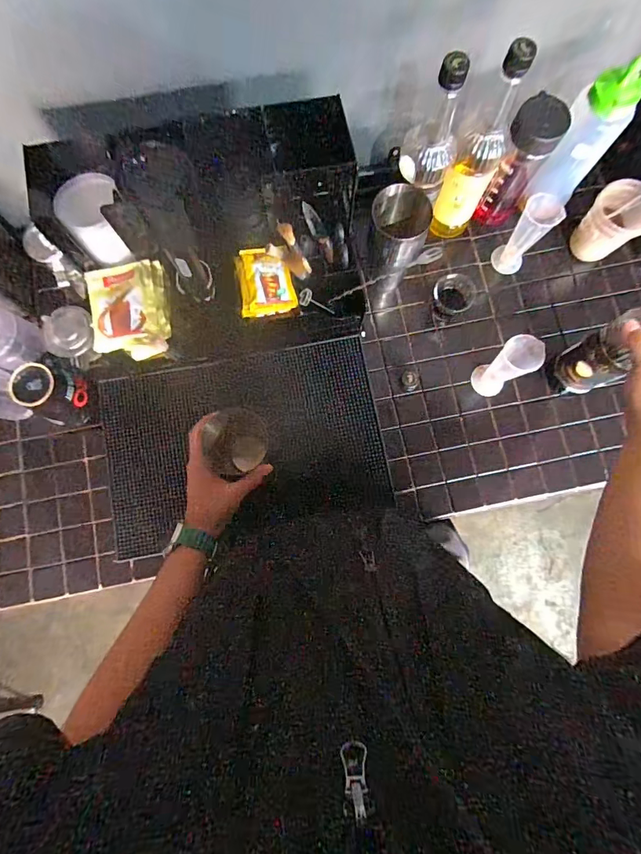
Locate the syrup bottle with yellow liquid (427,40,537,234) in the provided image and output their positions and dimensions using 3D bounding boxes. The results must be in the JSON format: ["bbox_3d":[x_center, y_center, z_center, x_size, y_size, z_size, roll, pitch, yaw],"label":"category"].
[{"bbox_3d":[0.221,-0.377,0.580,0.063,0.278,0.066,0,80,1],"label":"syrup bottle with yellow liquid"}]

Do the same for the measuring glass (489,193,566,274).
[{"bbox_3d":[0.332,-0.309,0.649,0.067,0.120,0.051,-40,82,-6],"label":"measuring glass"}]

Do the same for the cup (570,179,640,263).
[{"bbox_3d":[0.472,-0.331,0.647,0.090,0.098,0.085,0,80,1],"label":"cup"}]

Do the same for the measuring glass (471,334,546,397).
[{"bbox_3d":[0.277,-0.089,0.607,0.048,0.128,0.053,-38,81,-6],"label":"measuring glass"}]

